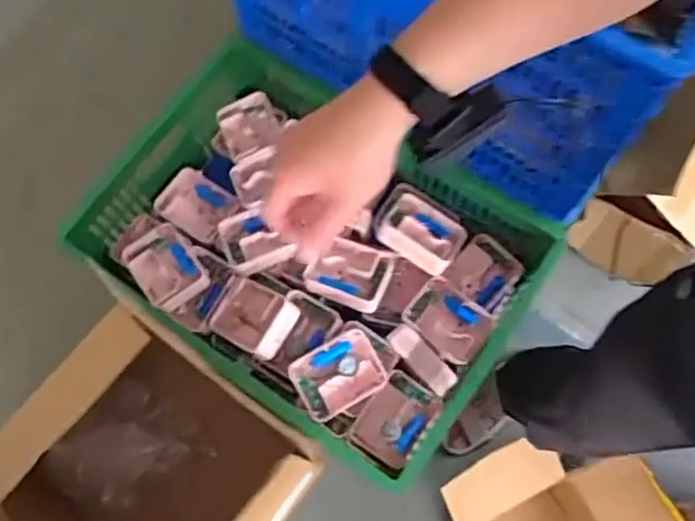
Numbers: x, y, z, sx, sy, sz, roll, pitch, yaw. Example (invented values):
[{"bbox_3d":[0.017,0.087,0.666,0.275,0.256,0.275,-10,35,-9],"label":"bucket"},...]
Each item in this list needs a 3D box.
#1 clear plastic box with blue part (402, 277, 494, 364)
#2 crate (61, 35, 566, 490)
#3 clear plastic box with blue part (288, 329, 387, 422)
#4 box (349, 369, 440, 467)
[{"bbox_3d":[0.163,0.099,1.098,0.128,0.042,0.101,41,78,12],"label":"clear plastic box with blue part"},{"bbox_3d":[-0.061,-0.005,1.152,0.692,0.221,0.469,35,77,11],"label":"crate"},{"bbox_3d":[-0.015,0.174,1.026,0.131,0.029,0.100,-29,75,-8],"label":"clear plastic box with blue part"},{"bbox_3d":[0.078,0.251,1.054,0.104,0.046,0.130,34,76,10],"label":"box"}]

